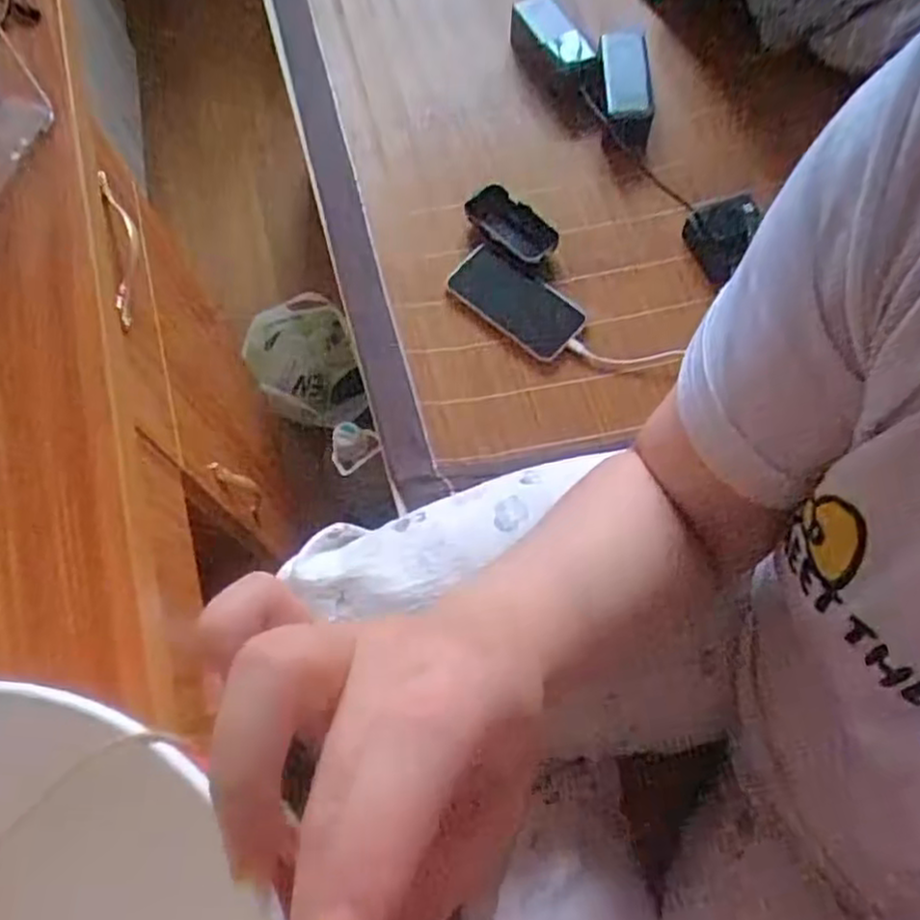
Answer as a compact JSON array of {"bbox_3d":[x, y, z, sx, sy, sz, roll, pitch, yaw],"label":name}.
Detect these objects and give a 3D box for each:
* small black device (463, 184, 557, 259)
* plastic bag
[{"bbox_3d":[0.059,-0.257,0.797,0.101,0.020,0.056,38,74,16],"label":"small black device"},{"bbox_3d":[-0.224,-0.135,1.070,0.151,0.114,0.159,-16,68,-5],"label":"plastic bag"}]

